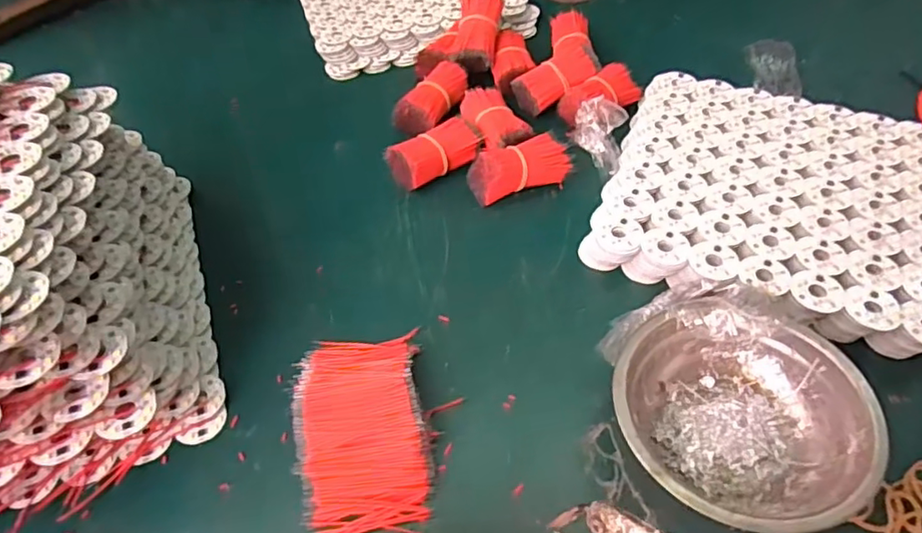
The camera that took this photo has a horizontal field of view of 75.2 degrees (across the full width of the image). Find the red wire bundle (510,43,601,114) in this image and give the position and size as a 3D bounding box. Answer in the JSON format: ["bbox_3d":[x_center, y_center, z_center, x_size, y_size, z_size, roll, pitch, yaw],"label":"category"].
[{"bbox_3d":[0.085,-0.161,0.511,0.075,0.025,0.034,-31,55,1],"label":"red wire bundle"}]

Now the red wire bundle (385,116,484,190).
[{"bbox_3d":[-0.018,-0.086,0.471,0.071,0.035,0.031,-27,55,-19],"label":"red wire bundle"}]

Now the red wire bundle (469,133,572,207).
[{"bbox_3d":[0.046,-0.073,0.457,0.073,0.041,0.031,-22,54,-15],"label":"red wire bundle"}]

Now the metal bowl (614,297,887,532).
[{"bbox_3d":[0.147,0.081,0.325,0.124,0.046,0.124,-1,51,1],"label":"metal bowl"}]

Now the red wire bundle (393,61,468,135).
[{"bbox_3d":[-0.024,-0.142,0.519,0.037,0.032,0.072,26,57,21],"label":"red wire bundle"}]

